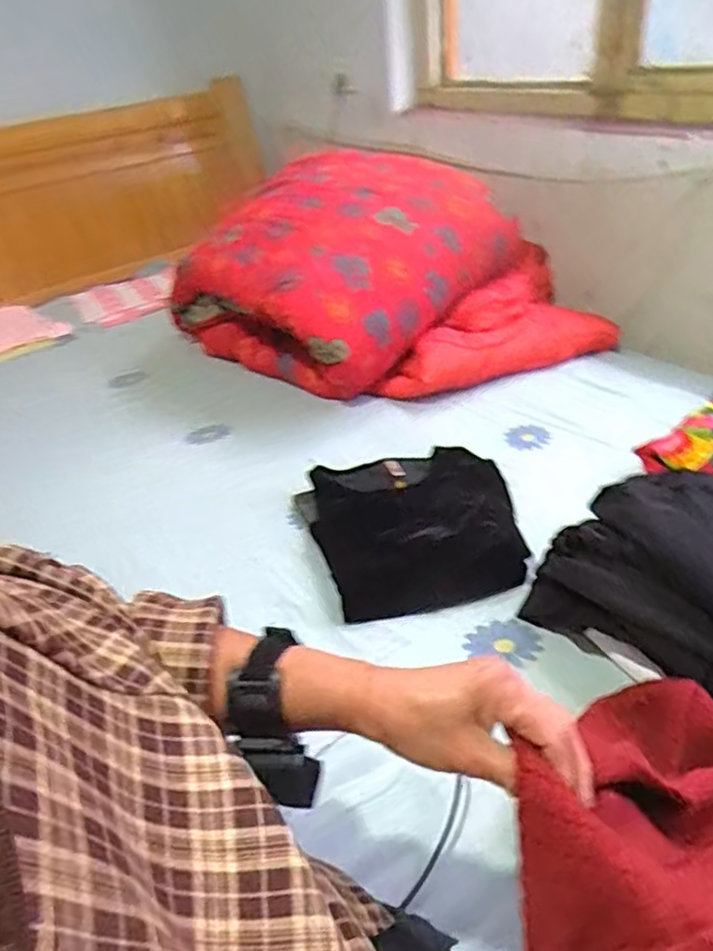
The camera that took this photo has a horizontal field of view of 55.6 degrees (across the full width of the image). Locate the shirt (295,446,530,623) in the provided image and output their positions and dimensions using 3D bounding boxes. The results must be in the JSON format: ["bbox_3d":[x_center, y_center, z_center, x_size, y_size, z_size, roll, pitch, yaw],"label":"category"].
[{"bbox_3d":[0.085,0.071,0.964,0.285,0.051,0.298,-5,36,3],"label":"shirt"}]

